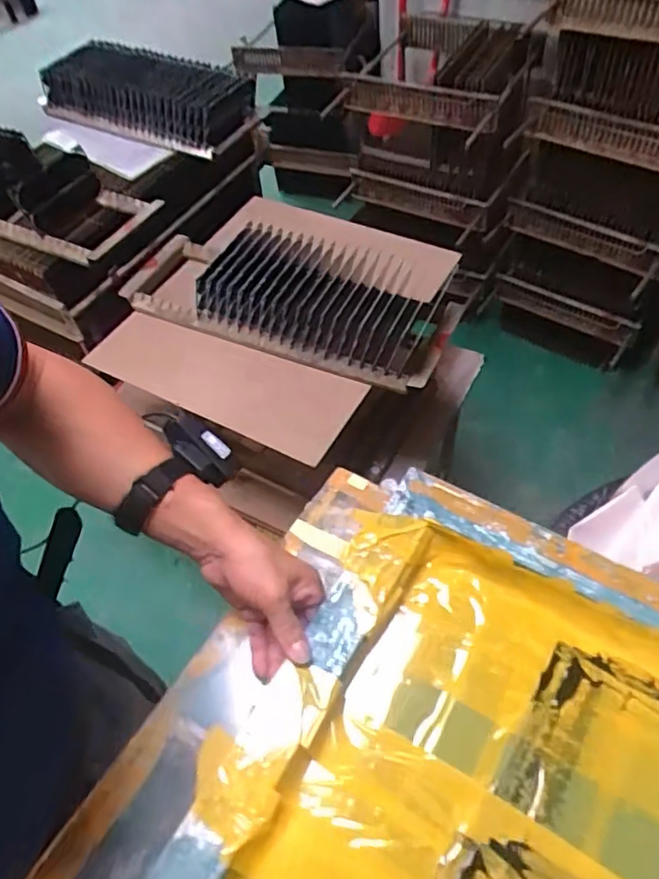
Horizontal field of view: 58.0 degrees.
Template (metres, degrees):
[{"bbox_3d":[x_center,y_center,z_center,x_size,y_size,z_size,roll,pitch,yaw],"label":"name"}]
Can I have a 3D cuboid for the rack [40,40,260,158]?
[{"bbox_3d":[-0.382,-0.699,1.197,0.466,0.119,0.134,23,59,21],"label":"rack"}]

